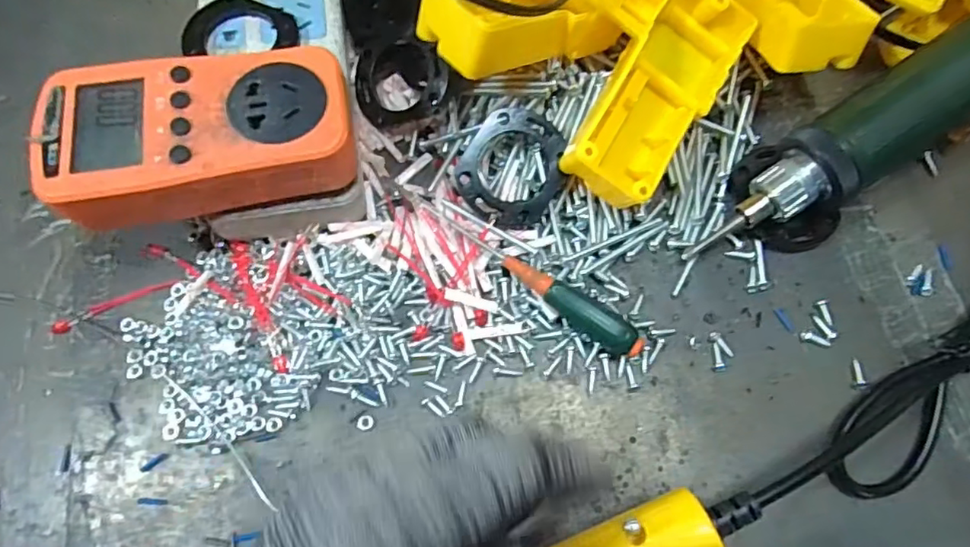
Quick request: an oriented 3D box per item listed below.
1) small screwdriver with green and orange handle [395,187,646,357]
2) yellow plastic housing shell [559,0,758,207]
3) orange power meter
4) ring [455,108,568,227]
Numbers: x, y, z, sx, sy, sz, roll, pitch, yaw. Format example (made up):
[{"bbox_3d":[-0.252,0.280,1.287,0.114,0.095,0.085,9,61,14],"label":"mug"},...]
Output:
[{"bbox_3d":[0.014,-0.002,0.289,0.143,0.019,0.015,34,76,13],"label":"small screwdriver with green and orange handle"},{"bbox_3d":[0.086,-0.088,0.298,0.049,0.042,0.122,33,75,12],"label":"yellow plastic housing shell"},{"bbox_3d":[-0.123,-0.061,0.259,0.126,0.033,0.070,-10,71,-3],"label":"orange power meter"},{"bbox_3d":[0.015,-0.054,0.297,0.051,0.005,0.058,37,83,-3],"label":"ring"}]

